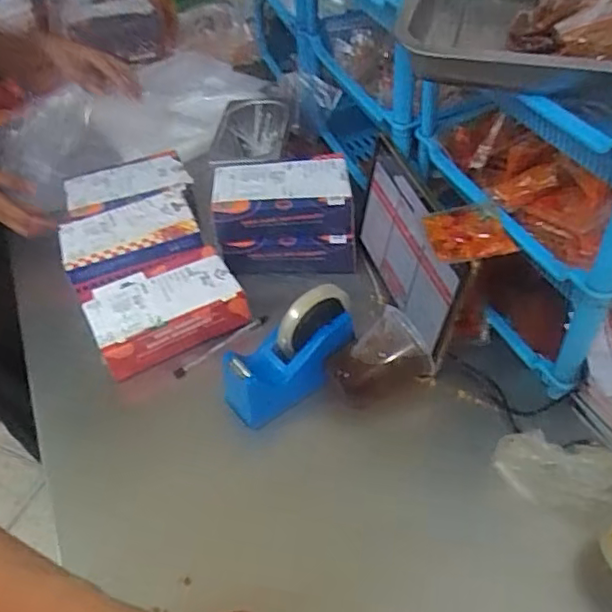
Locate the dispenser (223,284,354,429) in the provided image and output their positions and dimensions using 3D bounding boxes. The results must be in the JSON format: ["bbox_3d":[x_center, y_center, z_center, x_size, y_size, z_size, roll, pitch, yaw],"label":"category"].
[{"bbox_3d":[-0.020,0.051,0.652,0.177,0.085,0.065,-47,56,-3],"label":"dispenser"}]

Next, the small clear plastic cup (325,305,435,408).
[{"bbox_3d":[0.079,0.066,0.653,0.102,0.070,0.083,-29,51,-20],"label":"small clear plastic cup"}]

